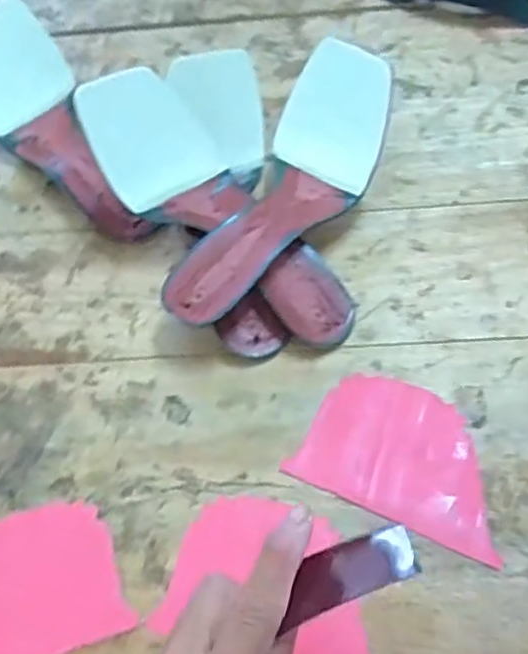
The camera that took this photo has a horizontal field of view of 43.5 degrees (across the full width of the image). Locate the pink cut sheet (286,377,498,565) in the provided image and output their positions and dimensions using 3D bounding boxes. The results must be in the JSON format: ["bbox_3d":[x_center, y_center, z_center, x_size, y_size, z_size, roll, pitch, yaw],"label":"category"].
[{"bbox_3d":[0.093,0.080,0.417,0.126,0.004,0.089,23,63,18],"label":"pink cut sheet"}]

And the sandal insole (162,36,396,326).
[{"bbox_3d":[0.018,-0.094,0.480,0.085,0.082,0.234,23,63,17],"label":"sandal insole"}]

